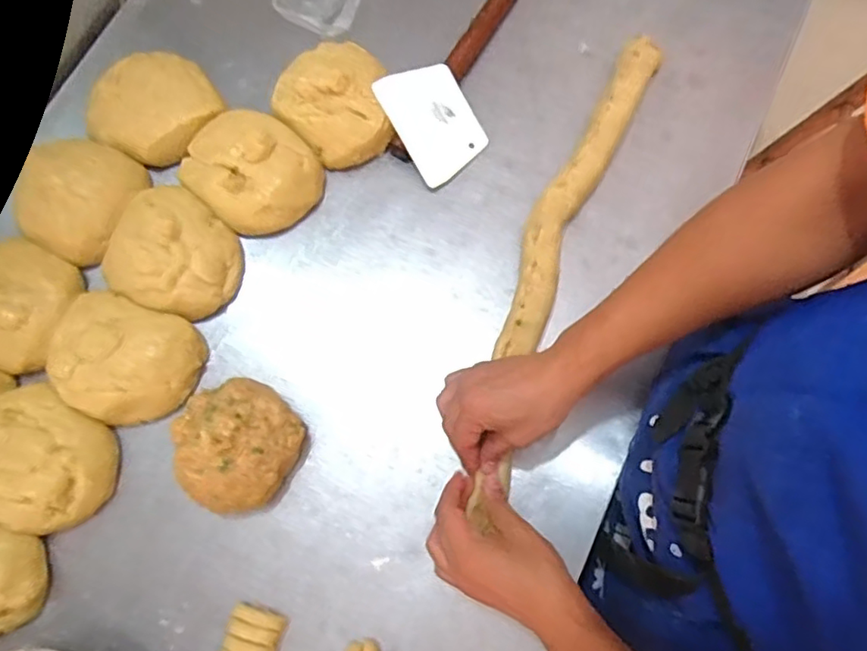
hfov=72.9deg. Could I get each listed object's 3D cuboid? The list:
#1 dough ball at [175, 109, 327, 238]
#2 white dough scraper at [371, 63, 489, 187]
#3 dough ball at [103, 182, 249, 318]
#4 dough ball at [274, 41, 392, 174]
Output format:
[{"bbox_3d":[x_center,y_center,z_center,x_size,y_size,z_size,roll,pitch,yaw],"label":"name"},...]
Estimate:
[{"bbox_3d":[-0.202,-0.174,0.656,0.147,0.057,0.128,43,80,10],"label":"dough ball"},{"bbox_3d":[0.001,-0.235,0.670,0.091,0.005,0.128,-34,96,-11],"label":"white dough scraper"},{"bbox_3d":[-0.272,-0.079,0.623,0.126,0.051,0.127,0,75,1],"label":"dough ball"},{"bbox_3d":[-0.106,-0.259,0.670,0.130,0.057,0.147,-39,78,-9],"label":"dough ball"}]

